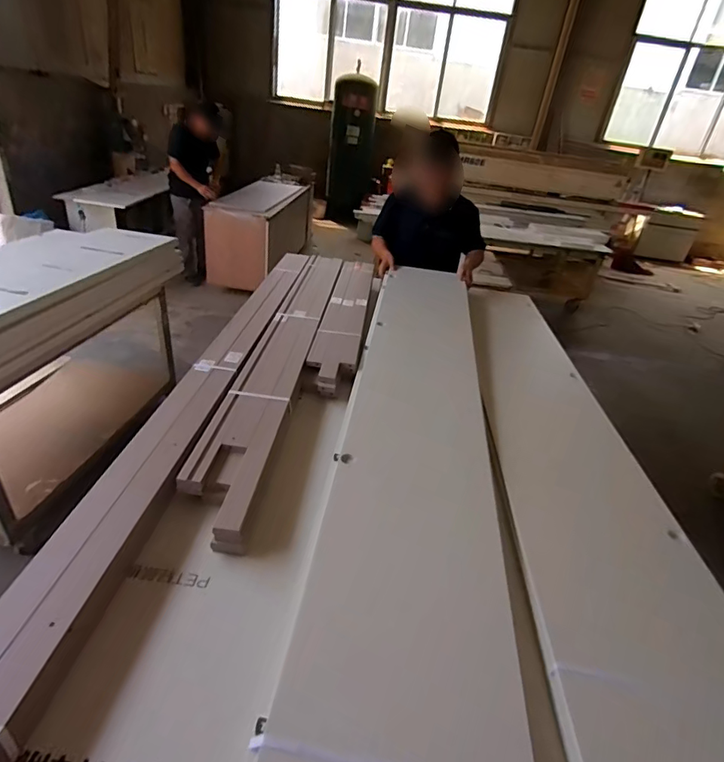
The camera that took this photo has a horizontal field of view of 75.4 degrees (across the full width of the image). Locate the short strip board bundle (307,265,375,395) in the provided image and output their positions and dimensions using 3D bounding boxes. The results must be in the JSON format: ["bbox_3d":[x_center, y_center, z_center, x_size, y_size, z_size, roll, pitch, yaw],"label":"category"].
[{"bbox_3d":[-0.056,-0.278,1.779,0.157,0.039,1.102,8,30,0],"label":"short strip board bundle"}]

